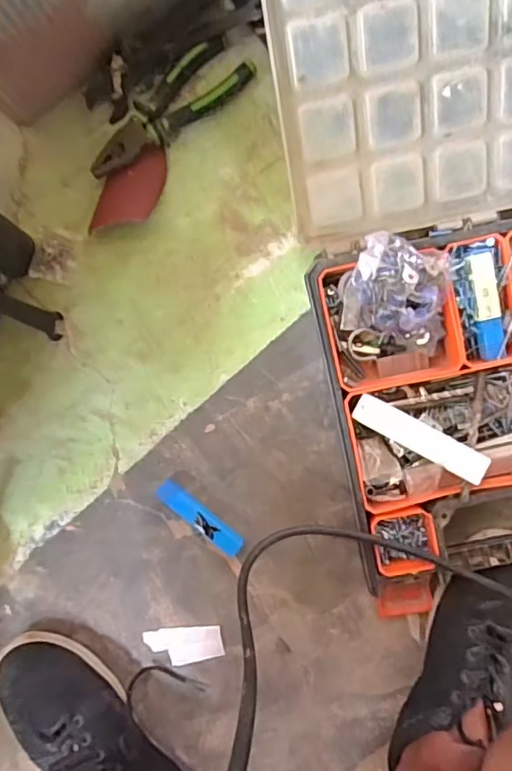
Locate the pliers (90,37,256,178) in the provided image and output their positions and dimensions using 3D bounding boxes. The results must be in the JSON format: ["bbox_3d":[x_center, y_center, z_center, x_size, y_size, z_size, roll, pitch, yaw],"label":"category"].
[{"bbox_3d":[-0.084,-0.255,0.532,0.170,0.025,0.049,-37,91,3],"label":"pliers"}]

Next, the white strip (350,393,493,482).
[{"bbox_3d":[0.142,0.046,0.494,0.118,0.006,0.025,30,93,14],"label":"white strip"}]

